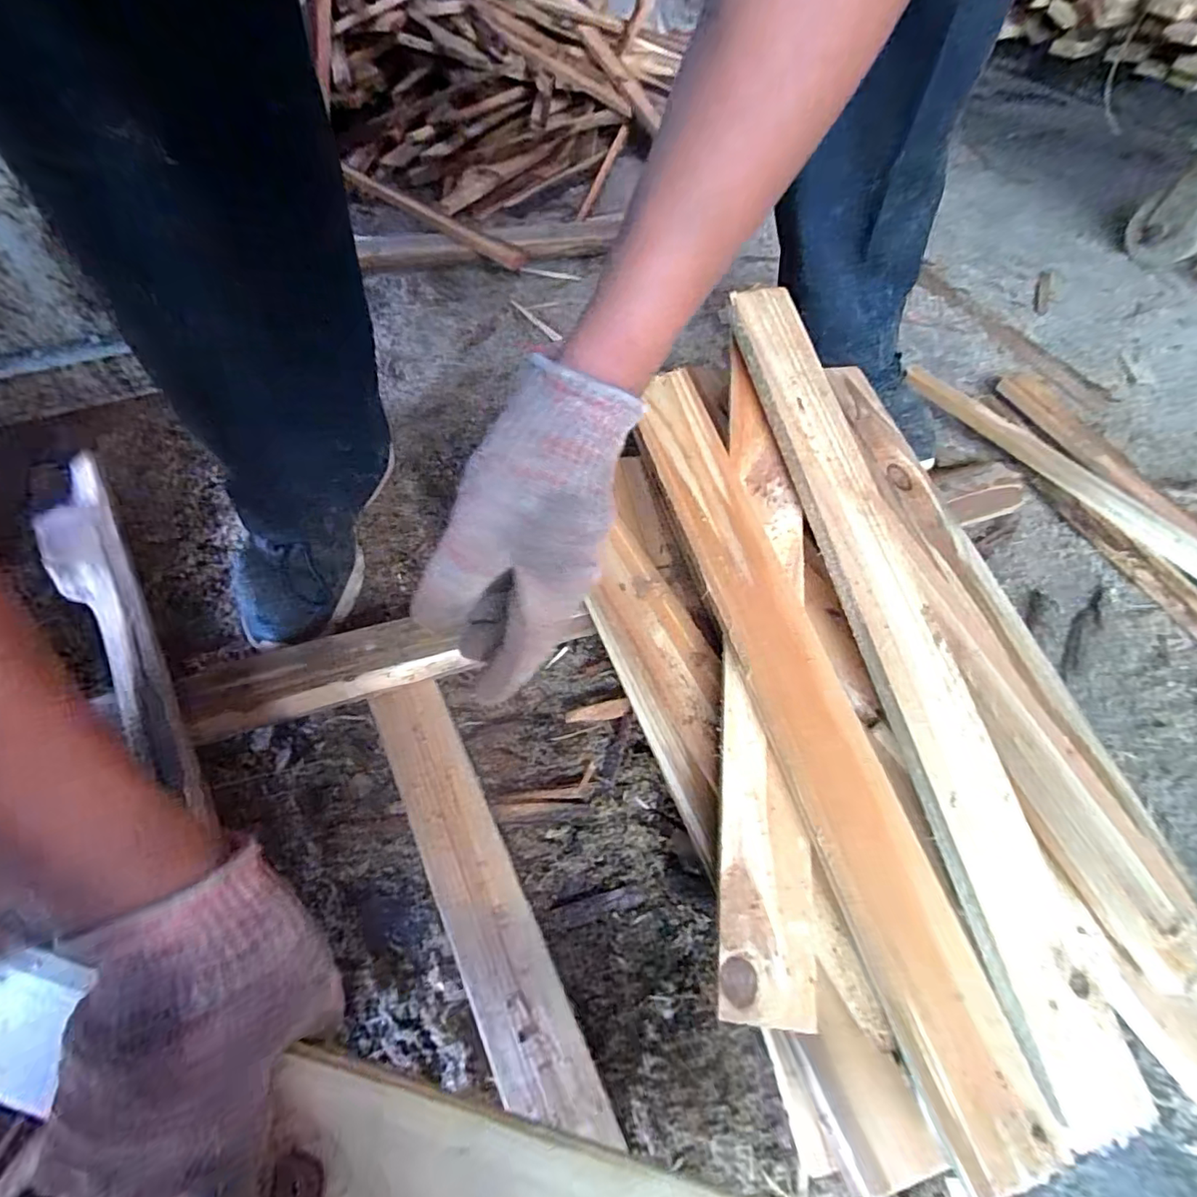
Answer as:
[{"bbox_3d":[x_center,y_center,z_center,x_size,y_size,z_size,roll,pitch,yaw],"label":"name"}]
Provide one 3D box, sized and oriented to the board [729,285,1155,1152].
[{"bbox_3d":[0.196,0.014,0.353,0.068,0.019,0.524,-11,72,-9],"label":"board"}]

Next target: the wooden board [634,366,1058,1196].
[{"bbox_3d":[0.122,0.051,0.340,0.059,0.030,0.492,-15,71,-11],"label":"wooden board"}]

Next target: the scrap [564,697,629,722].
[{"bbox_3d":[-0.001,0.092,0.438,0.051,0.004,0.014,-9,79,-2],"label":"scrap"}]

